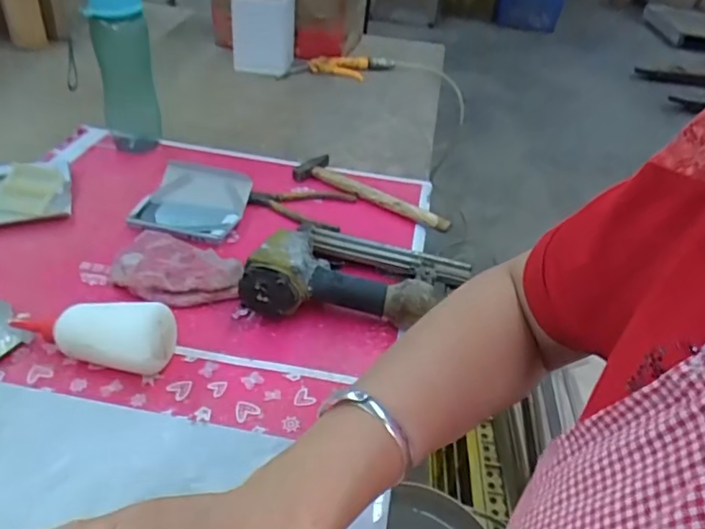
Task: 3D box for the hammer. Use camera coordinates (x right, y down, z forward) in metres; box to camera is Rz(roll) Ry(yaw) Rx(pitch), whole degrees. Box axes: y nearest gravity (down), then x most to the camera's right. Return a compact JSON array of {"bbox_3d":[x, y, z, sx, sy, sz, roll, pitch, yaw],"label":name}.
[{"bbox_3d":[0.027,-0.104,0.817,0.257,0.025,0.069,27,42,26],"label":"hammer"}]

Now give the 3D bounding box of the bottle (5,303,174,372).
[{"bbox_3d":[-0.248,0.068,0.531,0.165,0.056,0.058,6,37,0],"label":"bottle"}]

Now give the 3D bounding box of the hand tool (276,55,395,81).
[{"bbox_3d":[-0.035,-0.431,1.236,0.259,0.031,0.077,-11,40,-21],"label":"hand tool"}]

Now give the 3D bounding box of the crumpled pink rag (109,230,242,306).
[{"bbox_3d":[-0.195,0.002,0.640,0.144,0.026,0.101,8,37,2],"label":"crumpled pink rag"}]

